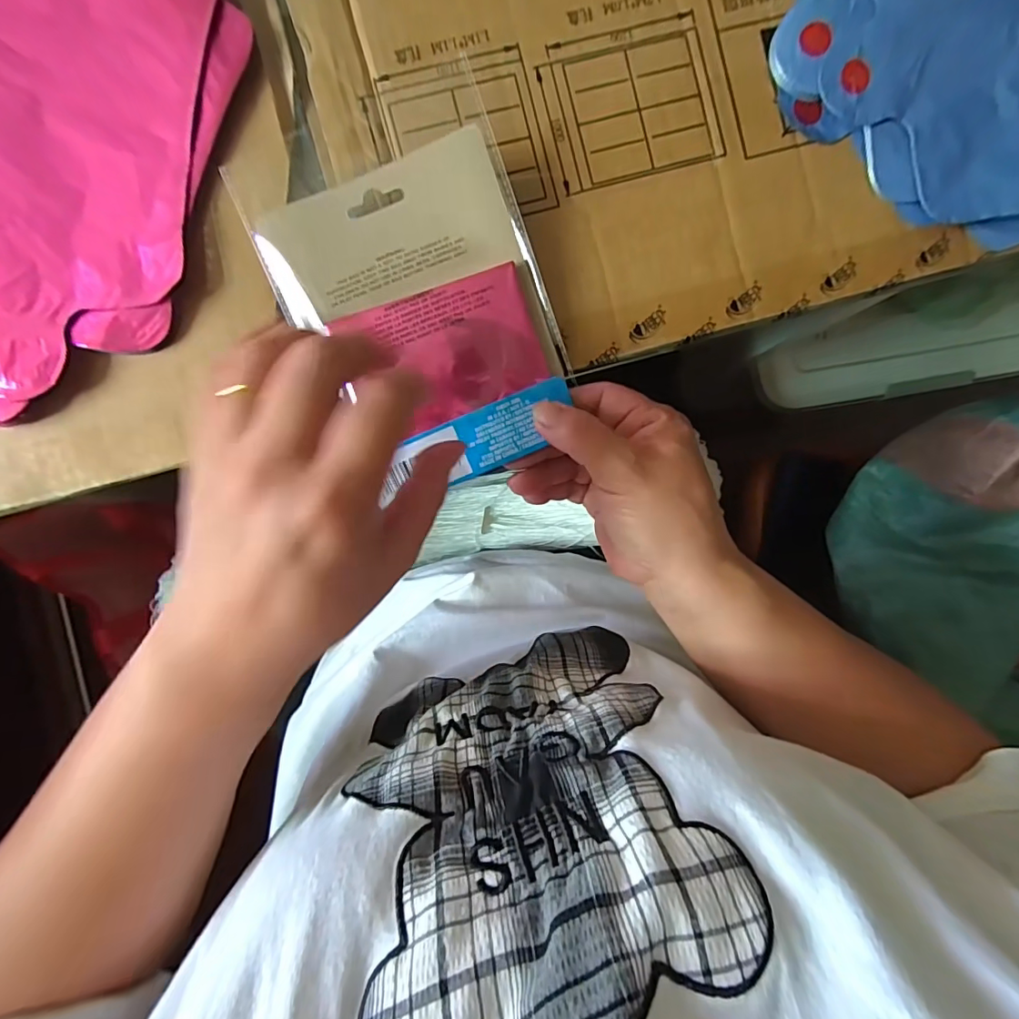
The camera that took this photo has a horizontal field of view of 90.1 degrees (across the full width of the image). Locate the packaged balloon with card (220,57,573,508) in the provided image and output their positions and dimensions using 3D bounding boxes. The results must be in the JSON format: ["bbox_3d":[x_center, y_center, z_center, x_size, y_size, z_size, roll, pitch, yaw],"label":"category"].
[{"bbox_3d":[-0.039,-0.090,0.247,0.116,0.014,0.148,-21,98,3],"label":"packaged balloon with card"}]

